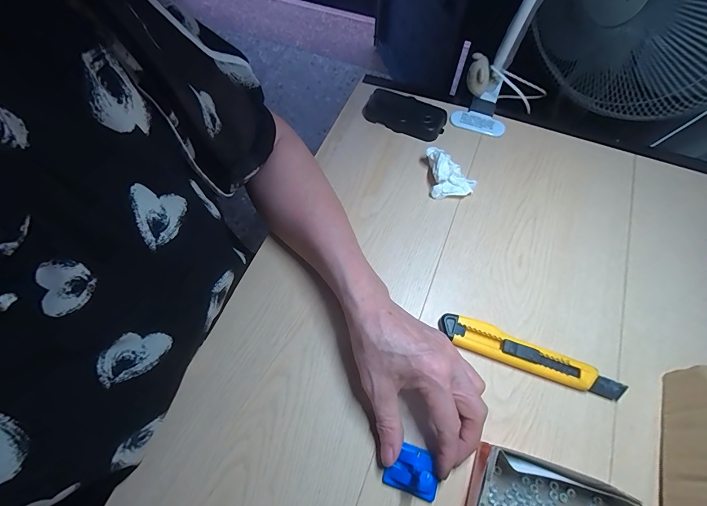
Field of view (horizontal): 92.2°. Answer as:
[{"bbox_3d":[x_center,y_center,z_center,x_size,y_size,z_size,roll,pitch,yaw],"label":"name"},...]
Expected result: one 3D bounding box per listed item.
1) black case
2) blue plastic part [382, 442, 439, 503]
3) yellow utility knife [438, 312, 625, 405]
[{"bbox_3d":[0.068,-0.189,0.461,0.112,0.029,0.048,21,66,10],"label":"black case"},{"bbox_3d":[0.051,0.184,0.287,0.044,0.017,0.036,18,65,9],"label":"blue plastic part"},{"bbox_3d":[0.170,0.100,0.329,0.173,0.013,0.028,19,65,9],"label":"yellow utility knife"}]

